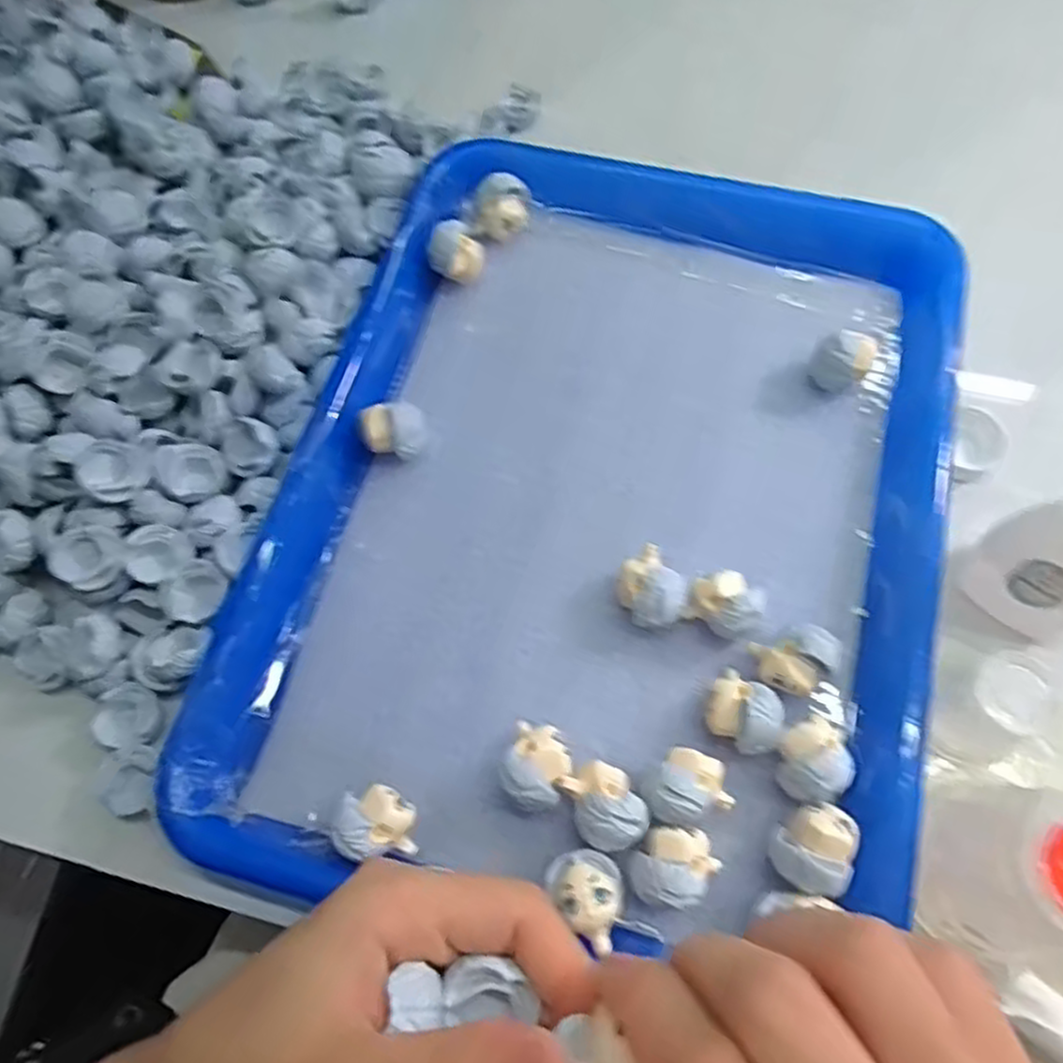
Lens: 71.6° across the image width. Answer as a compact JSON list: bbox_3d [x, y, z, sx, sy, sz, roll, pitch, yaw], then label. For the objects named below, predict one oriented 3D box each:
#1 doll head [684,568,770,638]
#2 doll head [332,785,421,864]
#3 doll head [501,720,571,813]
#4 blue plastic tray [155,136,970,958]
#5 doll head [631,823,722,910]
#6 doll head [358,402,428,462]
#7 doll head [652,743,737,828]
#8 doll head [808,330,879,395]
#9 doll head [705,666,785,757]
[{"bbox_3d":[0.072,0.028,0.275,0.025,0.021,0.023,-1,68,4],"label":"doll head"},{"bbox_3d":[-0.051,0.098,0.249,0.023,0.028,0.022,-1,68,4],"label":"doll head"},{"bbox_3d":[0.002,0.082,0.255,0.021,0.023,0.028,16,70,10],"label":"doll head"},{"bbox_3d":[0.033,-0.024,0.296,0.245,0.027,0.335,14,70,10],"label":"blue plastic tray"},{"bbox_3d":[0.046,0.109,0.241,0.028,0.026,0.022,-44,72,-13],"label":"doll head"},{"bbox_3d":[-0.057,-0.040,0.308,0.028,0.021,0.020,-15,68,-2],"label":"doll head"},{"bbox_3d":[0.054,0.087,0.248,0.025,0.021,0.024,21,71,12],"label":"doll head"},{"bbox_3d":[0.130,-0.072,0.309,0.023,0.025,0.016,23,72,13],"label":"doll head"},{"bbox_3d":[0.075,0.063,0.259,0.026,0.022,0.025,-1,68,4],"label":"doll head"}]

